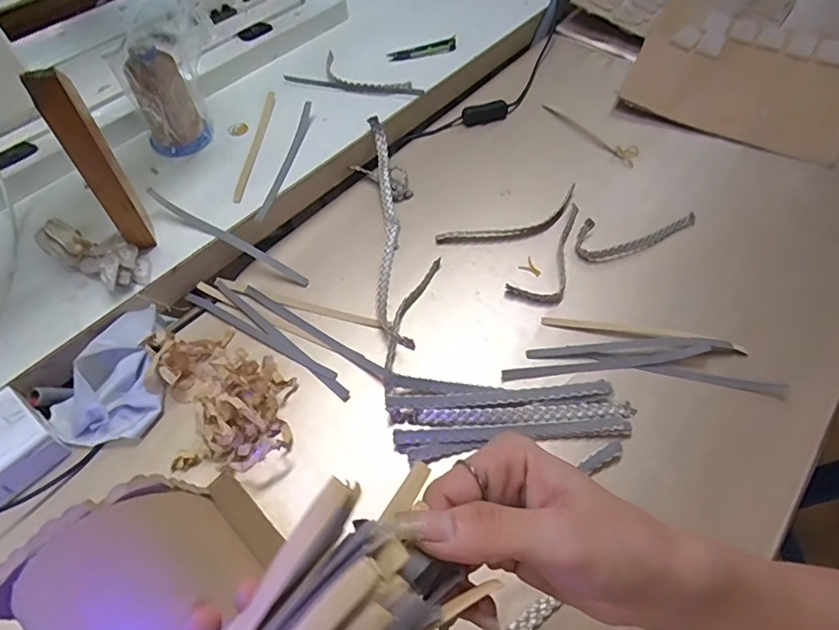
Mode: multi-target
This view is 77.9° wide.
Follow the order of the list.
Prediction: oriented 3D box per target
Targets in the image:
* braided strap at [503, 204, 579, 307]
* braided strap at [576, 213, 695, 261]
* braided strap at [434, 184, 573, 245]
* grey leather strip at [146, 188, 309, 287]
[{"bbox_3d":[0.154,-0.064,0.553,0.053,0.016,0.148,33,62,20],"label":"braided strap"},{"bbox_3d":[0.238,-0.083,0.567,0.140,0.021,0.048,-4,56,-3],"label":"braided strap"},{"bbox_3d":[0.105,-0.100,0.579,0.170,0.015,0.041,-18,58,-12],"label":"braided strap"},{"bbox_3d":[-0.199,-0.080,0.541,0.187,0.010,0.012,29,59,1],"label":"grey leather strip"}]

